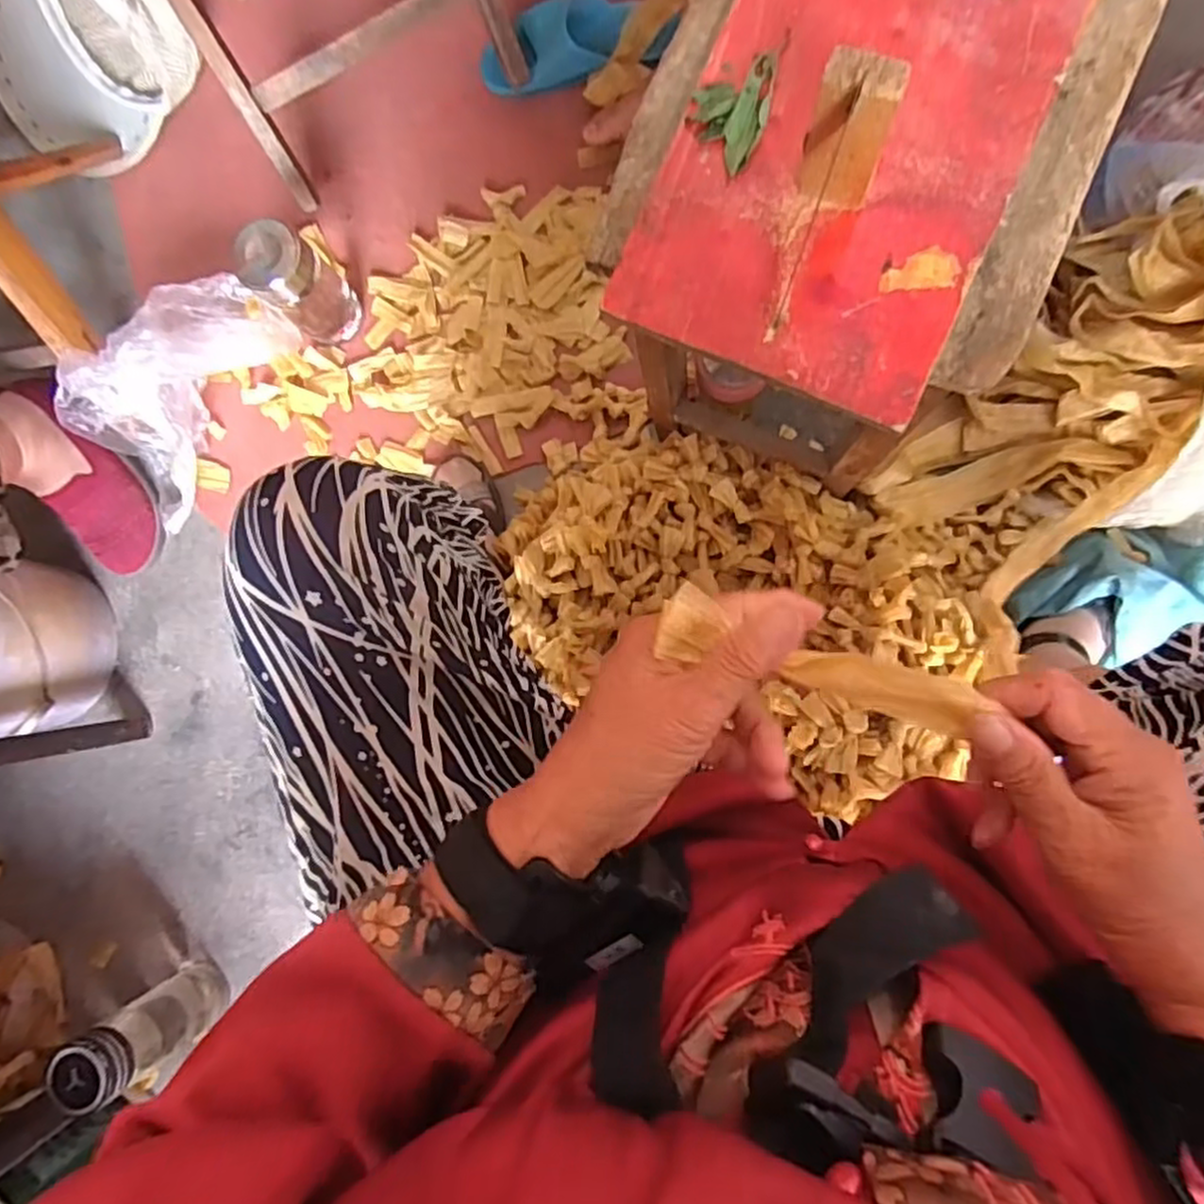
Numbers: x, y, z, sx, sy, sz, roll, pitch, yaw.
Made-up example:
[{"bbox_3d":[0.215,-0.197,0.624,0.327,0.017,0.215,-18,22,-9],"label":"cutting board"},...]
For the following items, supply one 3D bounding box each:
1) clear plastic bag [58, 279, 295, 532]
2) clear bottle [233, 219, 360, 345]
[{"bbox_3d":[-0.473,-0.241,0.792,0.132,0.170,0.272,43,92,7],"label":"clear plastic bag"},{"bbox_3d":[-0.332,-0.351,0.788,0.072,0.155,0.078,44,92,7],"label":"clear bottle"}]

